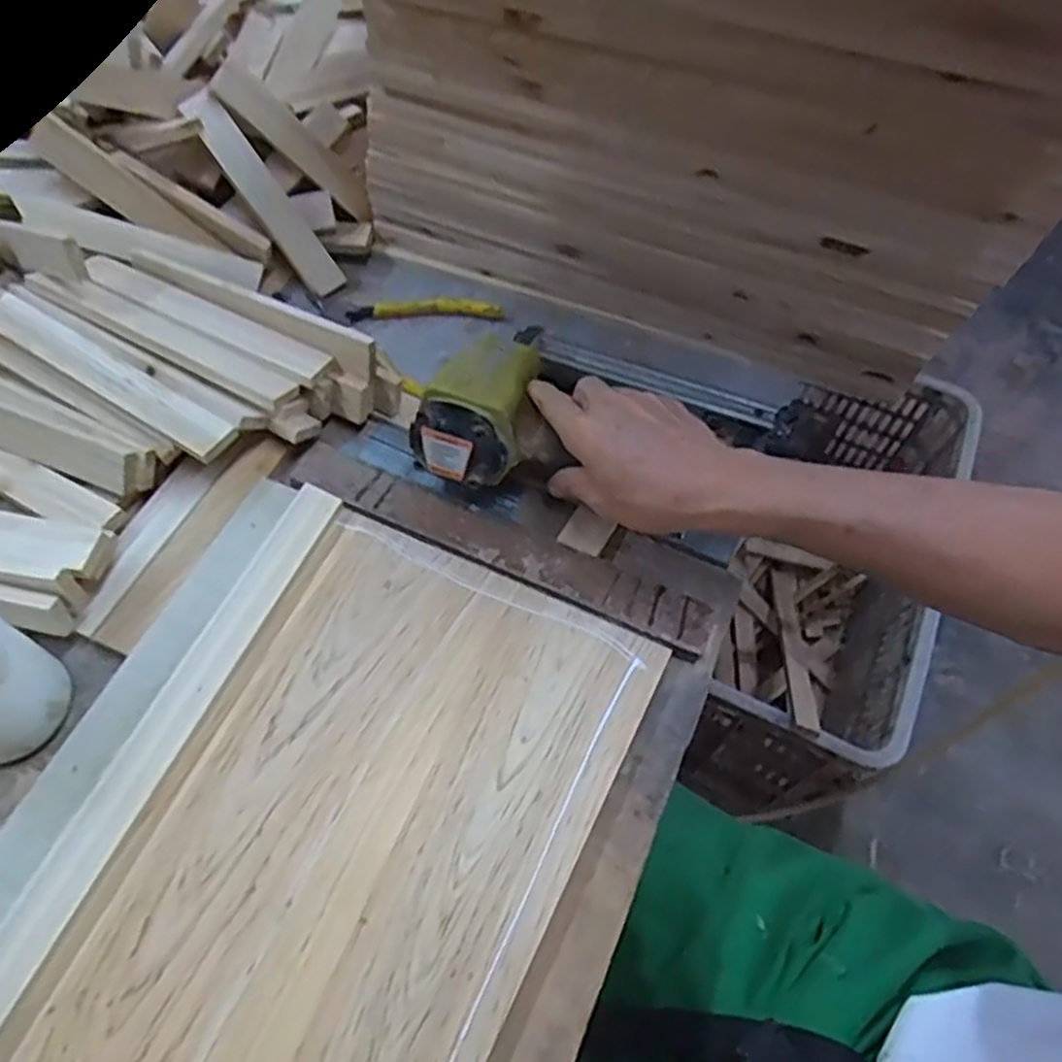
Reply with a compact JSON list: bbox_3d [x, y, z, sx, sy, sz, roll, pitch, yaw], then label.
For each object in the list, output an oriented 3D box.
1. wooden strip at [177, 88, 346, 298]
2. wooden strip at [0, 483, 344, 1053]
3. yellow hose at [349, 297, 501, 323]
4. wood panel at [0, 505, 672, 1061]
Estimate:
[{"bbox_3d":[-0.199,-0.251,0.576,0.025,0.015,0.158,-49,116,-28],"label":"wooden strip"},{"bbox_3d":[-0.208,0.149,0.374,0.027,0.009,0.431,20,58,8],"label":"wooden strip"},{"bbox_3d":[-0.081,-0.172,0.595,0.117,0.010,0.017,-4,58,-7],"label":"yellow hose"},{"bbox_3d":[-0.104,0.189,0.361,0.204,0.008,0.418,23,59,10],"label":"wood panel"}]

